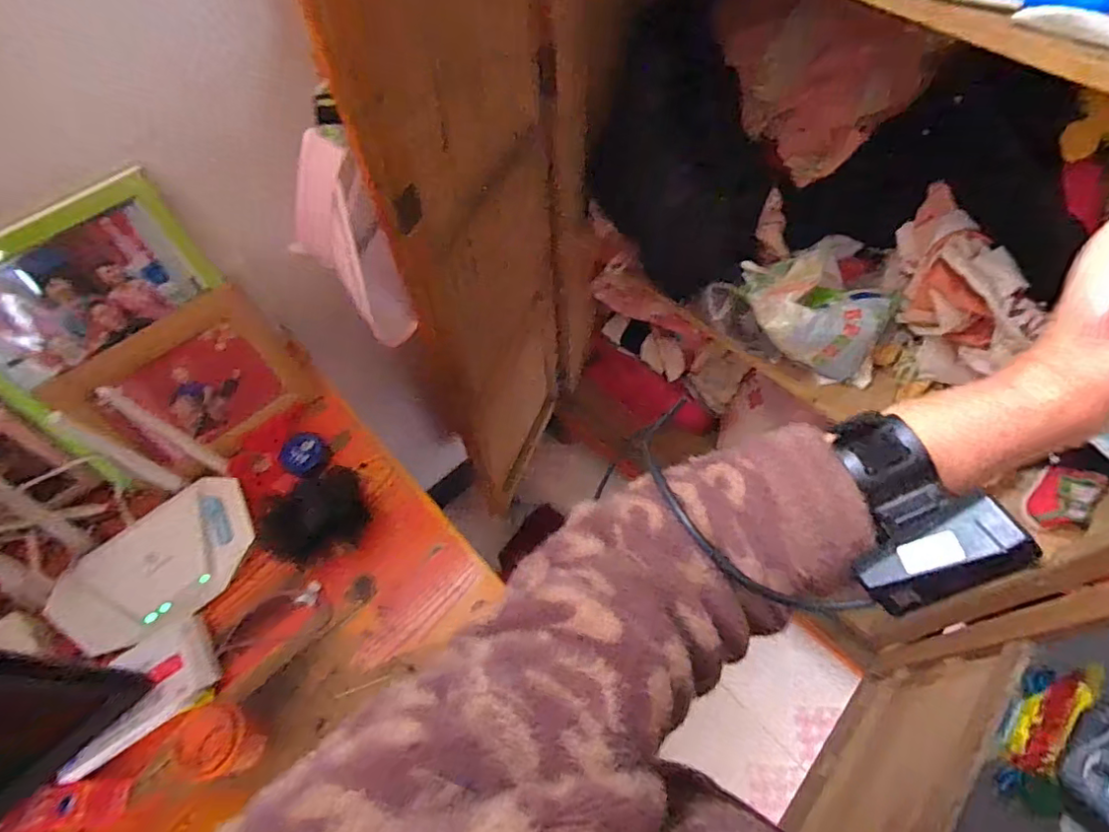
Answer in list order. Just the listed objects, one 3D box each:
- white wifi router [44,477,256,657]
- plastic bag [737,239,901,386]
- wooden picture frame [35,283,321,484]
[{"bbox_3d":[-0.419,0.160,0.612,0.195,0.028,0.127,-39,66,-18],"label":"white wifi router"},{"bbox_3d":[0.356,-0.140,0.788,0.208,0.130,0.111,17,63,12],"label":"plastic bag"},{"bbox_3d":[-0.415,-0.032,0.658,0.213,0.165,0.029,-40,31,-13],"label":"wooden picture frame"}]

